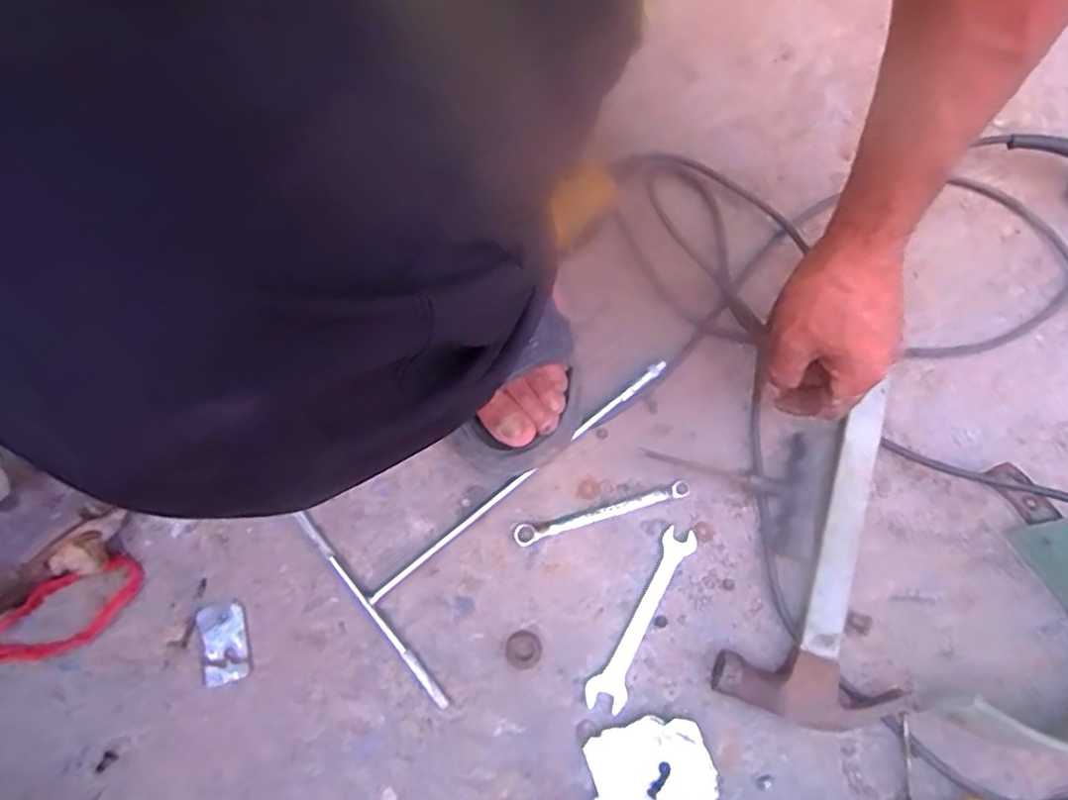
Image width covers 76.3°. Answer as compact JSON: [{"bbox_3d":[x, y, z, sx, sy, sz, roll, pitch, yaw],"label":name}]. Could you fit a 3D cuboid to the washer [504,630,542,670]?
[{"bbox_3d":[-0.008,0.182,0.493,0.026,0.004,0.026,0,75,-2],"label":"washer"}]

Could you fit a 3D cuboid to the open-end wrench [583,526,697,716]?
[{"bbox_3d":[0.078,0.158,0.496,0.027,0.007,0.139,27,76,6],"label":"open-end wrench"}]

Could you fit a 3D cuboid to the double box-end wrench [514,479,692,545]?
[{"bbox_3d":[0.052,0.085,0.516,0.137,0.010,0.015,-16,76,-6],"label":"double box-end wrench"}]

